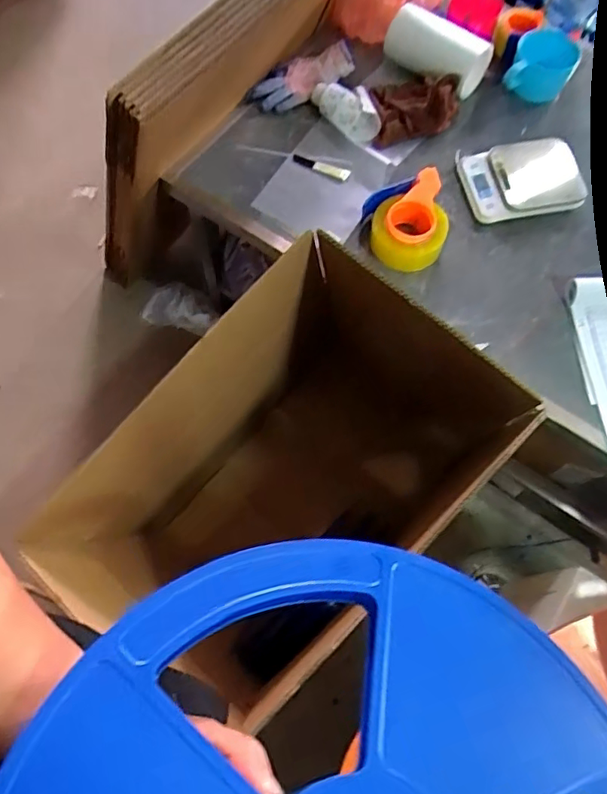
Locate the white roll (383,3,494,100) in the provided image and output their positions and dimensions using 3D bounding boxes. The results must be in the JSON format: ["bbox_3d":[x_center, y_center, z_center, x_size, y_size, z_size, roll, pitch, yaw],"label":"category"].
[{"bbox_3d":[0.246,-0.644,1.063,0.196,0.103,0.079,21,70,8],"label":"white roll"}]

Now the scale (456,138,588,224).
[{"bbox_3d":[0.390,-0.392,1.015,0.201,0.029,0.147,-11,79,0],"label":"scale"}]

